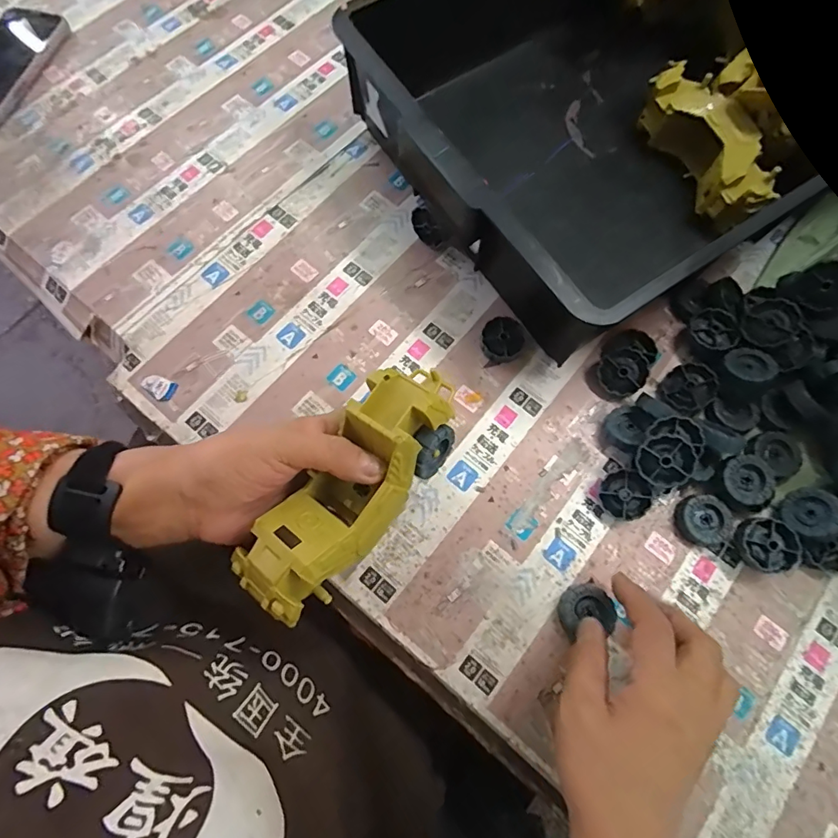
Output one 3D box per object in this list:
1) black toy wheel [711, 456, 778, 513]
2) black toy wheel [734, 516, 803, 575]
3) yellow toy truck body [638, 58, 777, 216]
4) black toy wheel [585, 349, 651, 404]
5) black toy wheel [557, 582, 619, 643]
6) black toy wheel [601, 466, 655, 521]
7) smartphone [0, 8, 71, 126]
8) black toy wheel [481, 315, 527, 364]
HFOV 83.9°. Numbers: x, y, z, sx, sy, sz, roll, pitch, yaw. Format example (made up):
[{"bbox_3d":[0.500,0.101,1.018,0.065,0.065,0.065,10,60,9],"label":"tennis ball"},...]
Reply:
[{"bbox_3d":[0.252,0.048,0.359,0.044,0.019,0.041,0,71,1],"label":"black toy wheel"},{"bbox_3d":[0.258,0.095,0.351,0.040,0.022,0.039,0,73,0],"label":"black toy wheel"},{"bbox_3d":[0.269,-0.254,0.436,0.059,0.053,0.165,-21,72,-6],"label":"yellow toy truck body"},{"bbox_3d":[0.168,-0.037,0.393,0.044,0.012,0.044,4,102,21],"label":"black toy wheel"},{"bbox_3d":[0.122,0.139,0.339,0.037,0.015,0.036,0,71,1],"label":"black toy wheel"},{"bbox_3d":[0.160,0.059,0.363,0.037,0.015,0.034,45,101,16],"label":"black toy wheel"},{"bbox_3d":[-0.451,-0.389,0.510,0.087,0.013,0.168,12,72,5],"label":"smartphone"},{"bbox_3d":[0.073,-0.067,0.403,0.036,0.013,0.037,0,71,1],"label":"black toy wheel"}]

